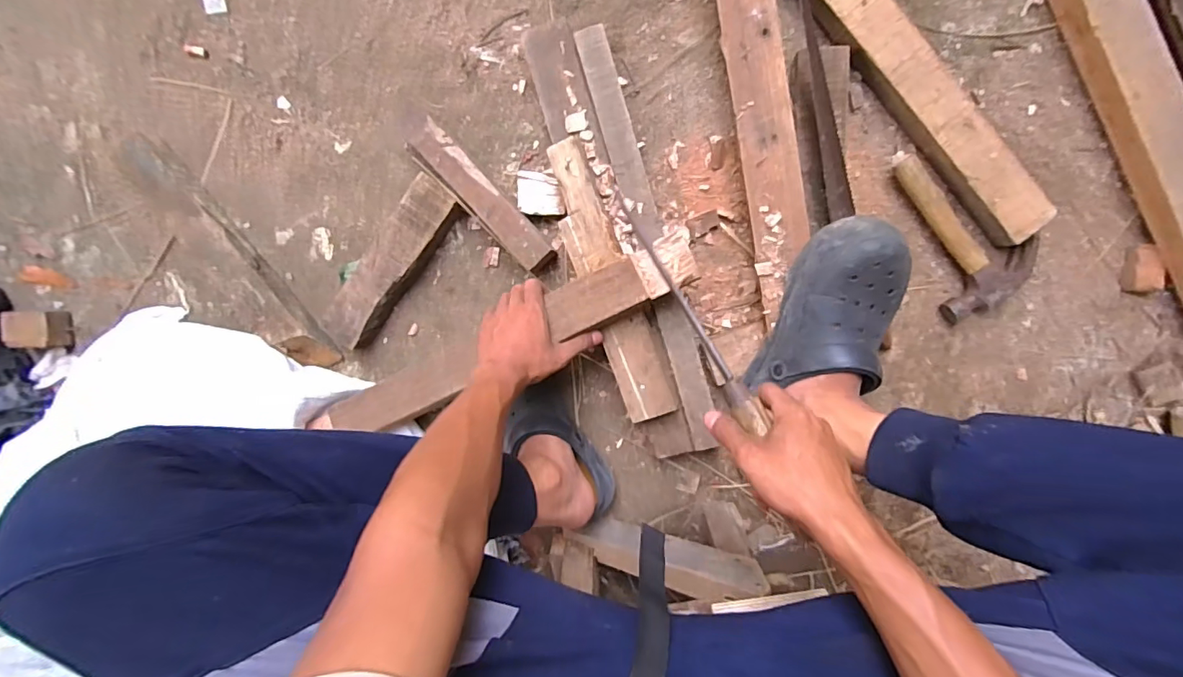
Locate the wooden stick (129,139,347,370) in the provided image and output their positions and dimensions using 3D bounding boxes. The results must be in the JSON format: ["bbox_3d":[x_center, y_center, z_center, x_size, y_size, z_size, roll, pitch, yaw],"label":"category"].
[{"bbox_3d":[-0.494,-0.114,0.717,0.055,0.045,0.395,-39,93,9],"label":"wooden stick"}]

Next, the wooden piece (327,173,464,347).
[{"bbox_3d":[-0.270,-0.098,0.689,0.069,0.047,0.257,38,99,-1],"label":"wooden piece"}]

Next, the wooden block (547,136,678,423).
[{"bbox_3d":[0.020,-0.068,0.627,0.062,0.037,0.343,-21,96,7],"label":"wooden block"}]

